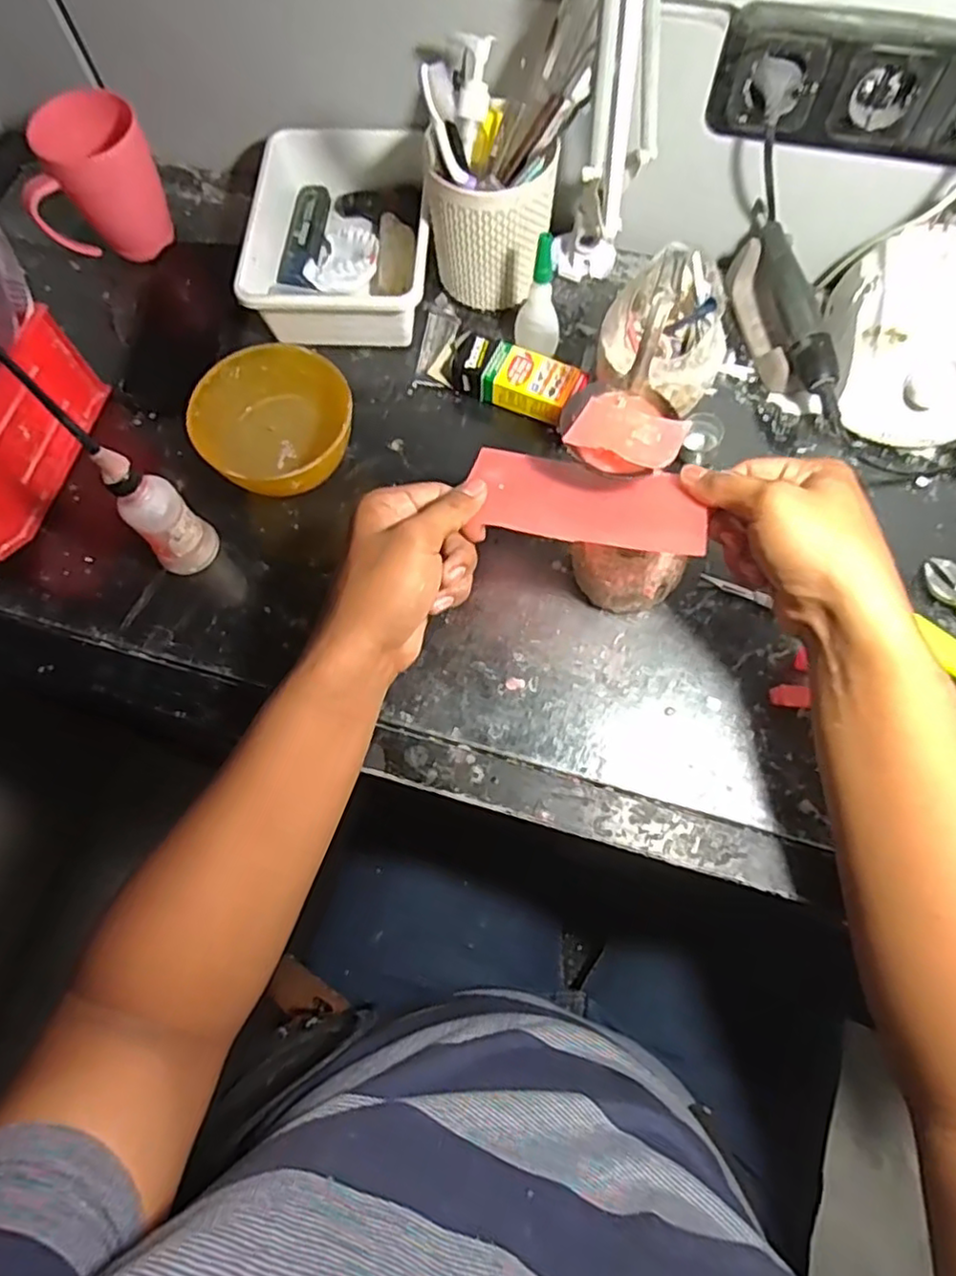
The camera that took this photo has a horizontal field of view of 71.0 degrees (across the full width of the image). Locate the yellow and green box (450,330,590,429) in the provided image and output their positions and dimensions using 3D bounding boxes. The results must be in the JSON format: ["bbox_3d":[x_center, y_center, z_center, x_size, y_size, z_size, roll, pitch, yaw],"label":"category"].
[{"bbox_3d":[0.027,-0.204,0.531,0.107,0.029,0.046,24,73,10],"label":"yellow and green box"}]

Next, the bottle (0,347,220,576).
[{"bbox_3d":[-0.219,-0.096,0.420,0.048,0.176,0.042,39,76,14],"label":"bottle"}]

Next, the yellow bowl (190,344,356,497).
[{"bbox_3d":[-0.145,-0.151,0.494,0.108,0.068,0.109,-1,71,2],"label":"yellow bowl"}]

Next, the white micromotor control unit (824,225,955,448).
[{"bbox_3d":[0.329,-0.220,0.500,0.114,0.079,0.140,8,71,5],"label":"white micromotor control unit"}]

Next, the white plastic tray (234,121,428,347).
[{"bbox_3d":[-0.109,-0.333,0.563,0.143,0.060,0.190,2,71,3],"label":"white plastic tray"}]

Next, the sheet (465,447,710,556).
[{"bbox_3d":[0.065,-0.085,0.406,0.141,0.007,0.068,9,55,9],"label":"sheet"}]

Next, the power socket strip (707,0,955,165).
[{"bbox_3d":[0.276,-0.369,0.455,0.217,0.078,0.041,10,72,5],"label":"power socket strip"}]

